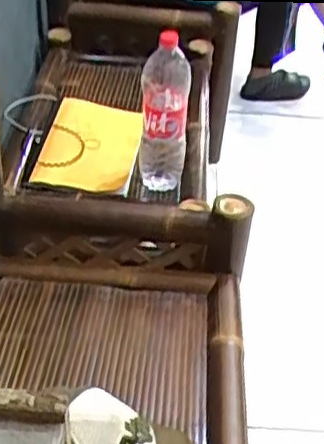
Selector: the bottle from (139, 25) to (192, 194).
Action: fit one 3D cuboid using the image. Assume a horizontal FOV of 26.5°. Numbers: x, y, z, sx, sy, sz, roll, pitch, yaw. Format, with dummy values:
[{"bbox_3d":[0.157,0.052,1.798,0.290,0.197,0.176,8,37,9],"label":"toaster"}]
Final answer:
[{"bbox_3d":[0.007,-0.218,1.317,0.090,0.320,0.098,4,41,-1],"label":"bottle"}]

